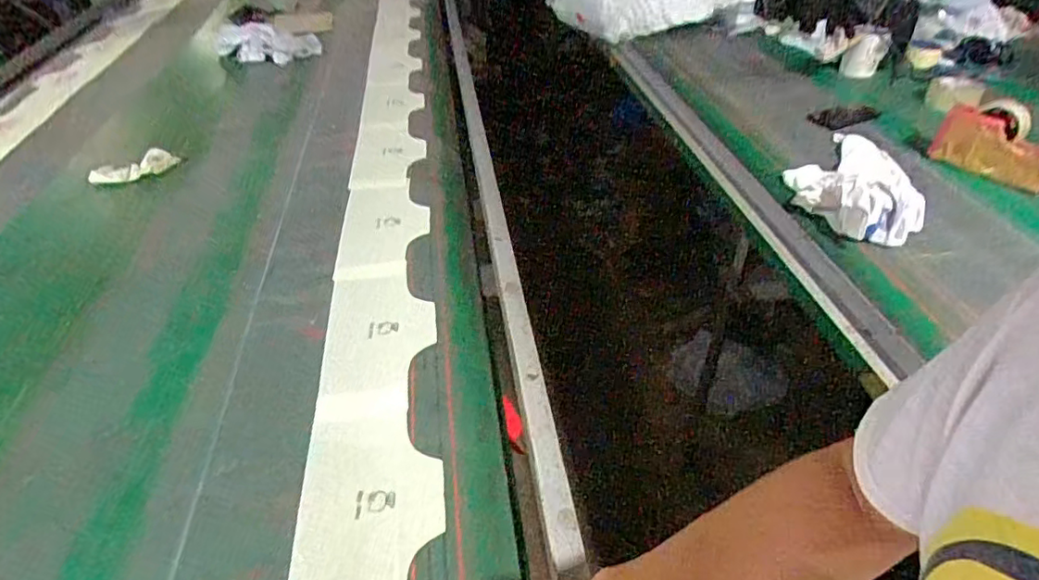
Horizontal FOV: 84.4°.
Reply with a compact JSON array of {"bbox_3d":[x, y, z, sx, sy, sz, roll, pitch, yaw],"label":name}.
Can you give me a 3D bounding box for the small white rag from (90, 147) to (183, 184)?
[{"bbox_3d":[-0.759,-0.242,1.133,0.050,0.034,0.151,28,48,29],"label":"small white rag"}]

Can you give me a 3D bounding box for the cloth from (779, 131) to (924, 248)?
[{"bbox_3d":[0.610,-0.210,1.051,0.206,0.071,0.387,16,42,17],"label":"cloth"}]

